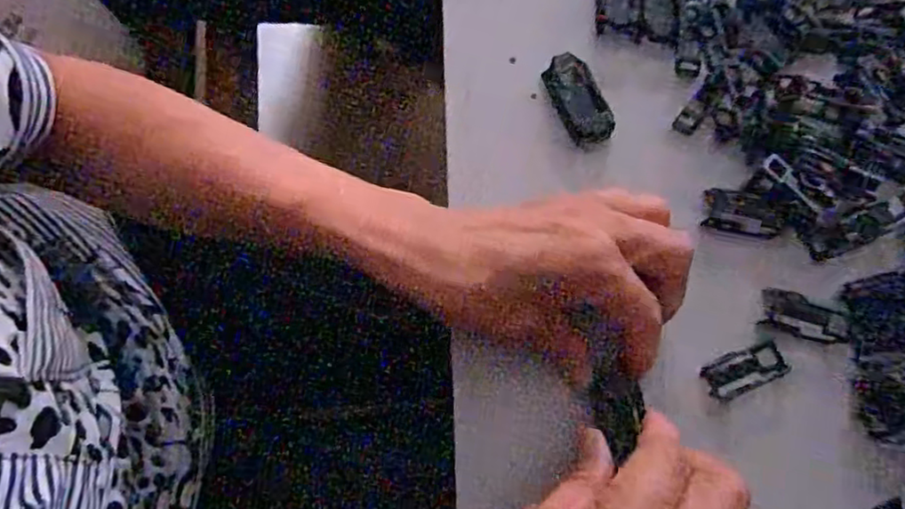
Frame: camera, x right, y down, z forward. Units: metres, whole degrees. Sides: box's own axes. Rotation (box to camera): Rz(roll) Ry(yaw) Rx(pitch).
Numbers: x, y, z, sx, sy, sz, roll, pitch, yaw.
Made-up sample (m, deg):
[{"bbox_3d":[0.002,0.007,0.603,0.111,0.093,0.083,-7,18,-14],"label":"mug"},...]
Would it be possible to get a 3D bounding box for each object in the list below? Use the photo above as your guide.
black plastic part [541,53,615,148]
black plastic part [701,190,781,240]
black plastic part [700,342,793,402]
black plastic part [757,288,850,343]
[{"bbox_3d":[0.065,-0.081,0.340,0.020,0.017,0.048,-26,79,-4],"label":"black plastic part"},{"bbox_3d":[0.146,-0.020,0.328,0.038,0.009,0.020,15,79,5],"label":"black plastic part"},{"bbox_3d":[0.143,0.057,0.318,0.039,0.004,0.020,-26,79,-4],"label":"black plastic part"},{"bbox_3d":[0.175,0.032,0.320,0.043,0.004,0.020,19,80,5],"label":"black plastic part"}]

